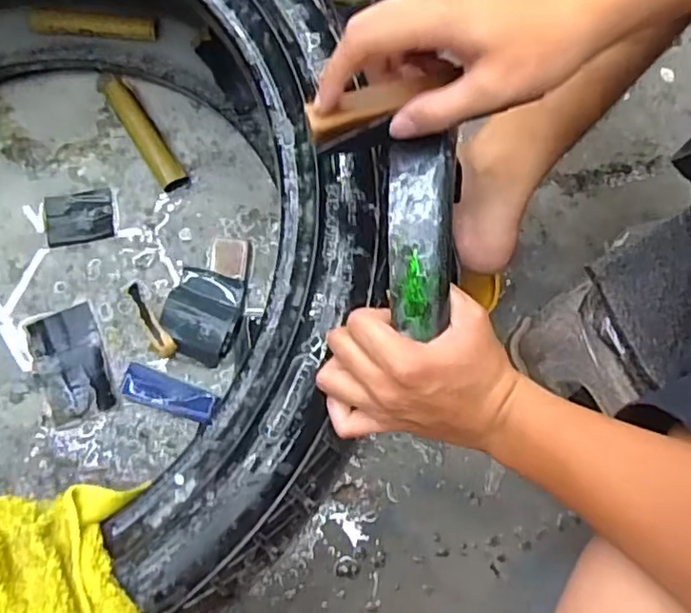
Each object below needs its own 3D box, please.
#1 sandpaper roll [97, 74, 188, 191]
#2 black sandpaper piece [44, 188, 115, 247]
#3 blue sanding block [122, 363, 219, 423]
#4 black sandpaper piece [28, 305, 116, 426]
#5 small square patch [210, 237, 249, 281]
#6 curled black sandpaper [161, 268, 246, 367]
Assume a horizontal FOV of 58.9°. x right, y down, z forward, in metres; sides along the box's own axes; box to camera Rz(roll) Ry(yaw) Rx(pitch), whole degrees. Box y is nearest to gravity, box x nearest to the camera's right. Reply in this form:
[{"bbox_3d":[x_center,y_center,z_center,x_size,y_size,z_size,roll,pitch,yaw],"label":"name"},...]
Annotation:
[{"bbox_3d":[-0.230,-0.199,0.684,0.028,0.029,0.159,-34,80,-7],"label":"sandpaper roll"},{"bbox_3d":[-0.293,-0.098,0.674,0.072,0.005,0.057,-11,78,-3],"label":"black sandpaper piece"},{"bbox_3d":[-0.180,0.089,0.628,0.100,0.019,0.032,19,79,3],"label":"blue sanding block"},{"bbox_3d":[-0.287,0.060,0.639,0.068,0.004,0.116,-19,79,-4],"label":"black sandpaper piece"},{"bbox_3d":[-0.125,-0.053,0.661,0.038,0.010,0.045,4,78,0],"label":"small square patch"},{"bbox_3d":[-0.149,0.008,0.638,0.075,0.028,0.094,17,78,3],"label":"curled black sandpaper"}]

